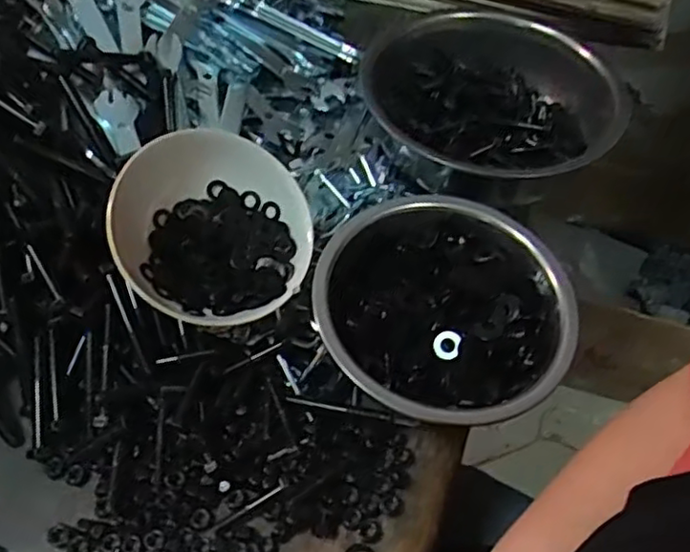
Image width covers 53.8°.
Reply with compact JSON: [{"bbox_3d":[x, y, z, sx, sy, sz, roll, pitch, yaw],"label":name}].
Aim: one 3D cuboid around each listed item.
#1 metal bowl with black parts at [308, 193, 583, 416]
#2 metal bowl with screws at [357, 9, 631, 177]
[{"bbox_3d":[0.061,0.018,0.466,0.161,0.072,0.165,2,53,-2],"label":"metal bowl with black parts"},{"bbox_3d":[0.119,-0.148,0.590,0.202,0.065,0.226,0,54,-3],"label":"metal bowl with screws"}]

